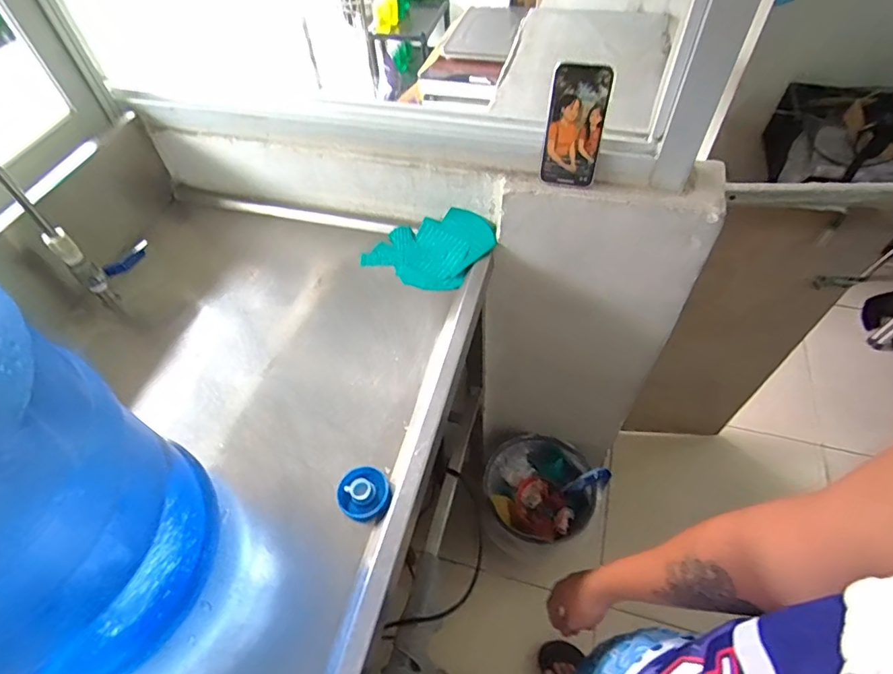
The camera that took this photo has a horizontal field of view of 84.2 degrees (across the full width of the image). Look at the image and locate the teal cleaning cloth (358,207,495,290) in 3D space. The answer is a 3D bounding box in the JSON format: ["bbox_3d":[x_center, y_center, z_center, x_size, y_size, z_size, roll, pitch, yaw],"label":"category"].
[{"bbox_3d":[-0.027,-0.147,0.788,0.173,0.043,0.152,29,60,22],"label":"teal cleaning cloth"}]

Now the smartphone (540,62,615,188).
[{"bbox_3d":[0.166,-0.273,0.644,0.074,0.146,0.017,15,38,15],"label":"smartphone"}]

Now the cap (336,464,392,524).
[{"bbox_3d":[-0.093,0.175,0.560,0.061,0.017,0.058,-2,53,2],"label":"cap"}]

